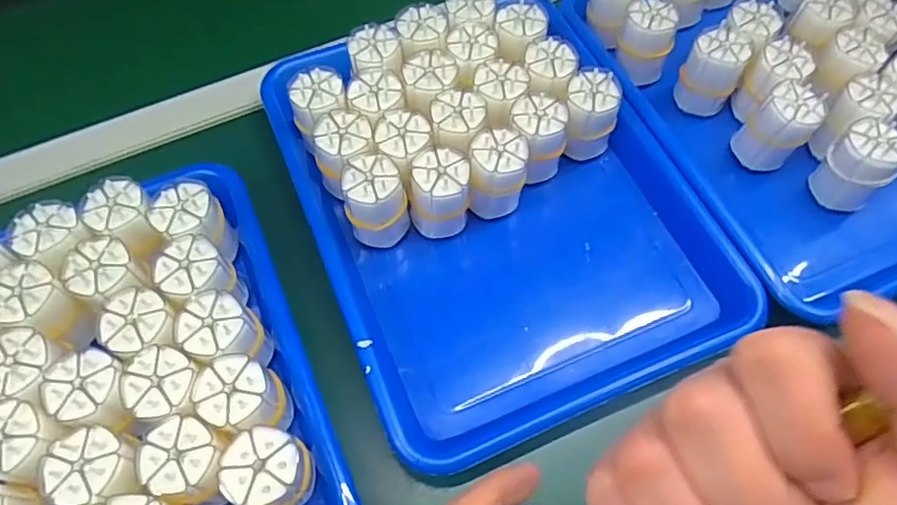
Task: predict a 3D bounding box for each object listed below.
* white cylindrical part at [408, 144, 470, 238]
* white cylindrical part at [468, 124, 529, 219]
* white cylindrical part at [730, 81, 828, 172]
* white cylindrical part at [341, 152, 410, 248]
[{"bbox_3d":[-0.006,-0.039,0.405,0.039,0.057,0.037,-2,63,3],"label":"white cylindrical part"},{"bbox_3d":[0.033,-0.054,0.411,0.037,0.057,0.037,-2,63,3],"label":"white cylindrical part"},{"bbox_3d":[0.232,-0.086,0.429,0.040,0.064,0.034,38,71,21],"label":"white cylindrical part"},{"bbox_3d":[-0.048,-0.032,0.399,0.038,0.058,0.036,-2,63,3],"label":"white cylindrical part"}]

